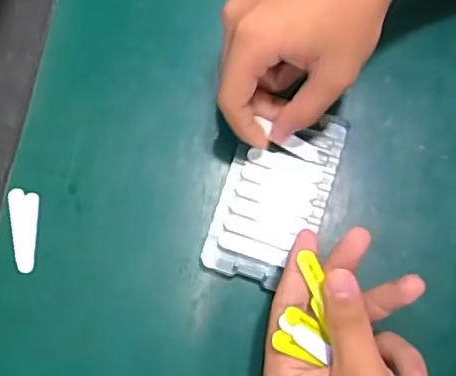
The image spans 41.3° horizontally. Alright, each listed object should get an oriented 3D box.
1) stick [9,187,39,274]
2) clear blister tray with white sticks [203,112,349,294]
[{"bbox_3d":[-0.132,0.027,0.392,0.019,0.004,0.053,-5,77,-1],"label":"stick"},{"bbox_3d":[0.032,0.002,0.397,0.066,0.010,0.120,18,77,4],"label":"clear blister tray with white sticks"}]

